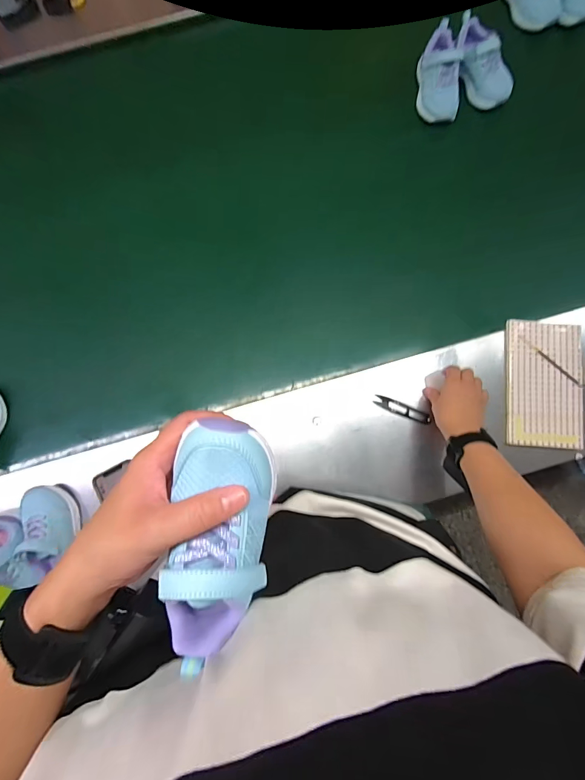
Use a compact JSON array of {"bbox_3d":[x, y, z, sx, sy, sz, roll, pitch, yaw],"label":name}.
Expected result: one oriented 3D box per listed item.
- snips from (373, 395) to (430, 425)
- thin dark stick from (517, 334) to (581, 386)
[{"bbox_3d":[0.188,0.034,0.623,0.098,0.007,0.020,22,84,5],"label":"snips"},{"bbox_3d":[0.436,-0.051,0.621,0.127,0.008,0.010,42,86,7],"label":"thin dark stick"}]

